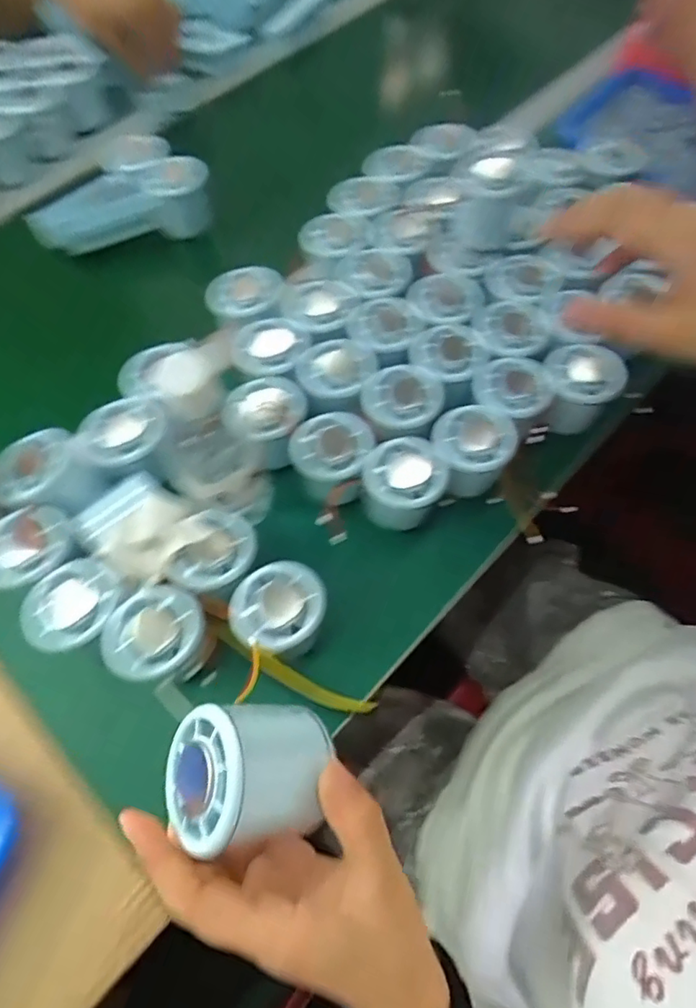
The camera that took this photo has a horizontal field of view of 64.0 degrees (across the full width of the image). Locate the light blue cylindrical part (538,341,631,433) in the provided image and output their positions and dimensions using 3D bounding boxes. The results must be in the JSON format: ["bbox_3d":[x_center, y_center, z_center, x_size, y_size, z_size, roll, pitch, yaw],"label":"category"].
[{"bbox_3d":[0.194,-0.097,0.467,0.063,0.051,0.052,-2,64,0],"label":"light blue cylindrical part"}]

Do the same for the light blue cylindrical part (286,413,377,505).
[{"bbox_3d":[-0.011,-0.034,0.445,0.057,0.057,0.062,-1,64,1],"label":"light blue cylindrical part"}]

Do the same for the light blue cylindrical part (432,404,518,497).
[{"bbox_3d":[0.097,-0.039,0.443,0.060,0.043,0.063,-1,64,1],"label":"light blue cylindrical part"}]

